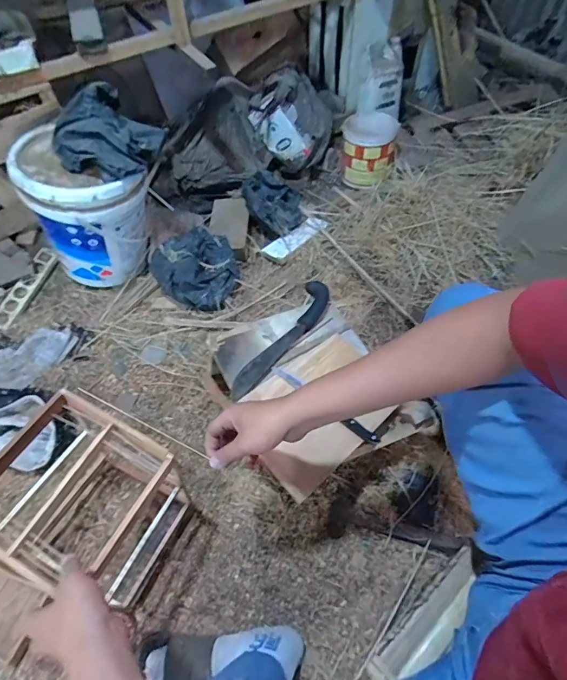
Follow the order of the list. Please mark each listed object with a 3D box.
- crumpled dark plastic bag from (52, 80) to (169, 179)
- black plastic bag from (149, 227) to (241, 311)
[{"bbox_3d":[-0.413,-0.474,0.916,0.216,0.126,0.189,30,64,21],"label":"crumpled dark plastic bag"},{"bbox_3d":[-0.243,-0.207,1.149,0.207,0.116,0.235,9,58,10],"label":"black plastic bag"}]

